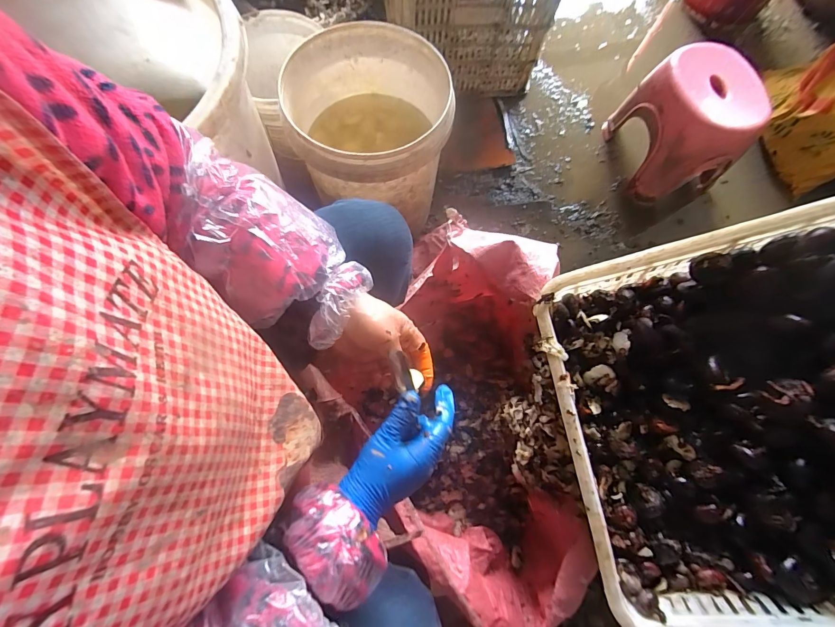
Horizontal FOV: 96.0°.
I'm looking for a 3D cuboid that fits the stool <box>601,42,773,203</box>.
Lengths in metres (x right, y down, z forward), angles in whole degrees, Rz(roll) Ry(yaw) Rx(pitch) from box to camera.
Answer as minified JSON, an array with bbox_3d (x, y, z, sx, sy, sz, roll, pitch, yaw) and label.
[{"bbox_3d":[0.661,-0.462,0.951,0.213,0.262,0.269,-10,74,-5],"label":"stool"}]

